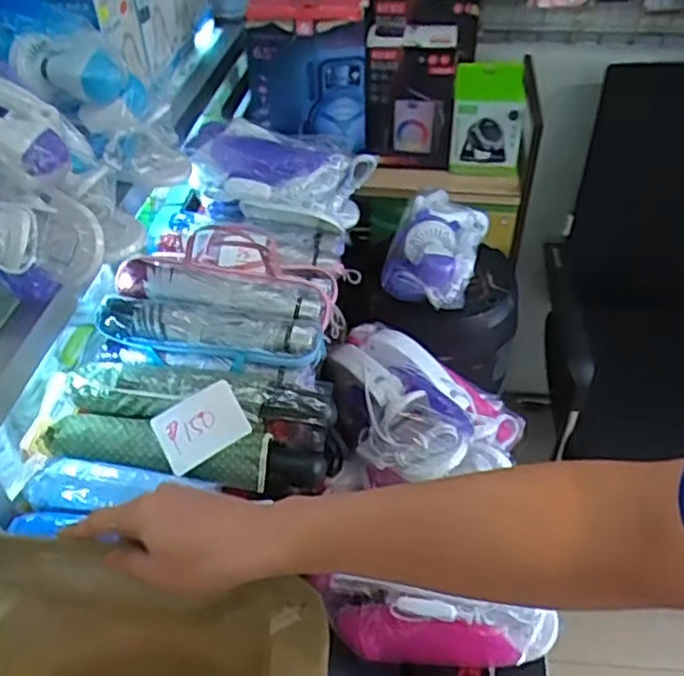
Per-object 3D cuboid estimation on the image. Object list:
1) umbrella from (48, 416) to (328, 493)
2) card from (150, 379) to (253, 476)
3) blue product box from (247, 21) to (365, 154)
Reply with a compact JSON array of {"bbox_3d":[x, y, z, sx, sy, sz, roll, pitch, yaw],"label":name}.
[{"bbox_3d":[-0.160,0.119,0.700,0.277,0.050,0.056,5,44,5],"label":"umbrella"},{"bbox_3d":[-0.142,0.087,0.691,0.087,0.006,0.069,-28,67,-10],"label":"card"},{"bbox_3d":[-0.053,-0.419,1.157,0.186,0.206,0.054,3,40,3],"label":"blue product box"}]

